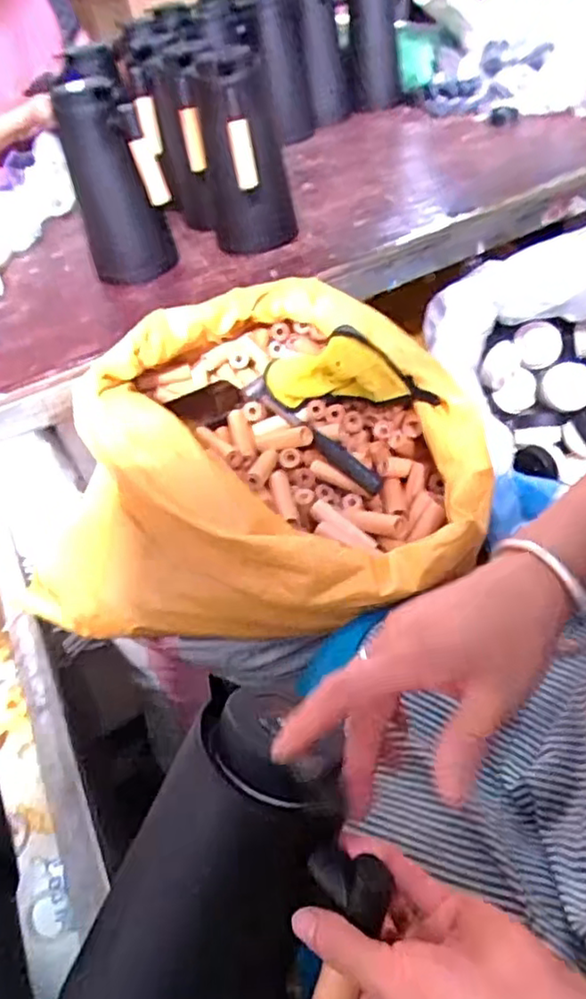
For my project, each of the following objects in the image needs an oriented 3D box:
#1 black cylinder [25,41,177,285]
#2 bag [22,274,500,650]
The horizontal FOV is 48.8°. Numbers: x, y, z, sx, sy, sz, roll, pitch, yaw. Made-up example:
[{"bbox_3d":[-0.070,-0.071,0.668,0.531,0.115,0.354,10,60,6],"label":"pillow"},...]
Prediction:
[{"bbox_3d":[-0.257,-0.459,0.902,0.119,0.289,0.130,-14,45,-6],"label":"black cylinder"},{"bbox_3d":[-0.017,-0.053,0.742,0.449,0.225,0.394,4,46,12],"label":"bag"}]

